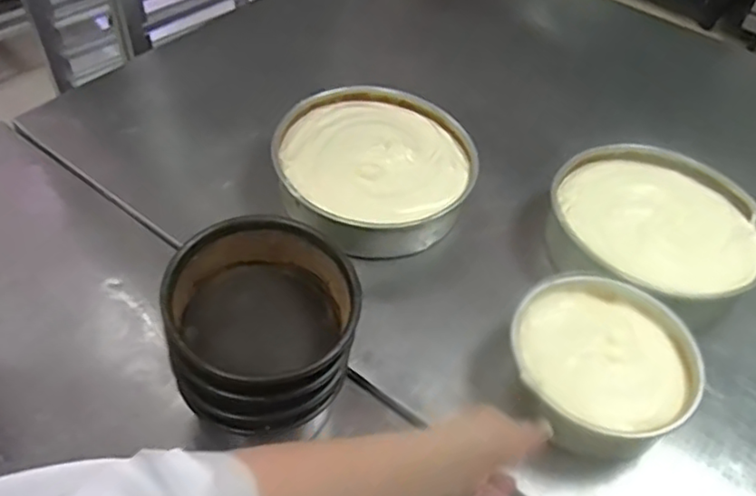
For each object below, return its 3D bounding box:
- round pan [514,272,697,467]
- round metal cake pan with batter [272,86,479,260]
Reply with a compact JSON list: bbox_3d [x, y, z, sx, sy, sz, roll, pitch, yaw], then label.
[{"bbox_3d":[0.224,0.118,0.691,0.183,0.089,0.200,2,50,-3],"label":"round pan"},{"bbox_3d":[-0.006,-0.109,0.882,0.255,0.075,0.273,2,50,-3],"label":"round metal cake pan with batter"}]

